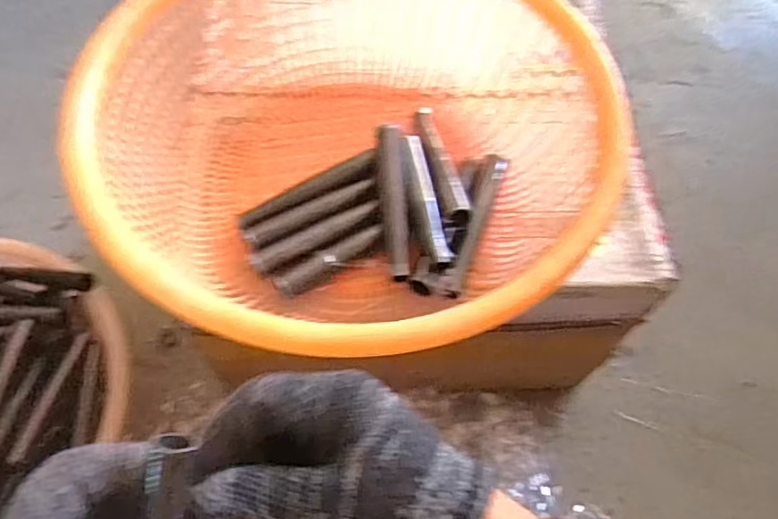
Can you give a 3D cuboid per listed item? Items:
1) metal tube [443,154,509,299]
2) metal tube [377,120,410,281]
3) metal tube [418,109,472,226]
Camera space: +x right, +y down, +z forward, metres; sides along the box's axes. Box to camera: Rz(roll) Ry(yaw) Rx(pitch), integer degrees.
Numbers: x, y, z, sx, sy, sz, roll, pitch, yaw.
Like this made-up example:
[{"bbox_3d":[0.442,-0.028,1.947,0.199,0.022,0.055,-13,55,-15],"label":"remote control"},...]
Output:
[{"bbox_3d":[0.076,-0.034,0.517,0.020,0.023,0.160,19,64,7],"label":"metal tube"},{"bbox_3d":[0.003,-0.050,0.503,0.023,0.016,0.148,-1,63,-3],"label":"metal tube"},{"bbox_3d":[0.046,-0.091,0.541,0.023,0.018,0.152,-7,48,-6],"label":"metal tube"}]

